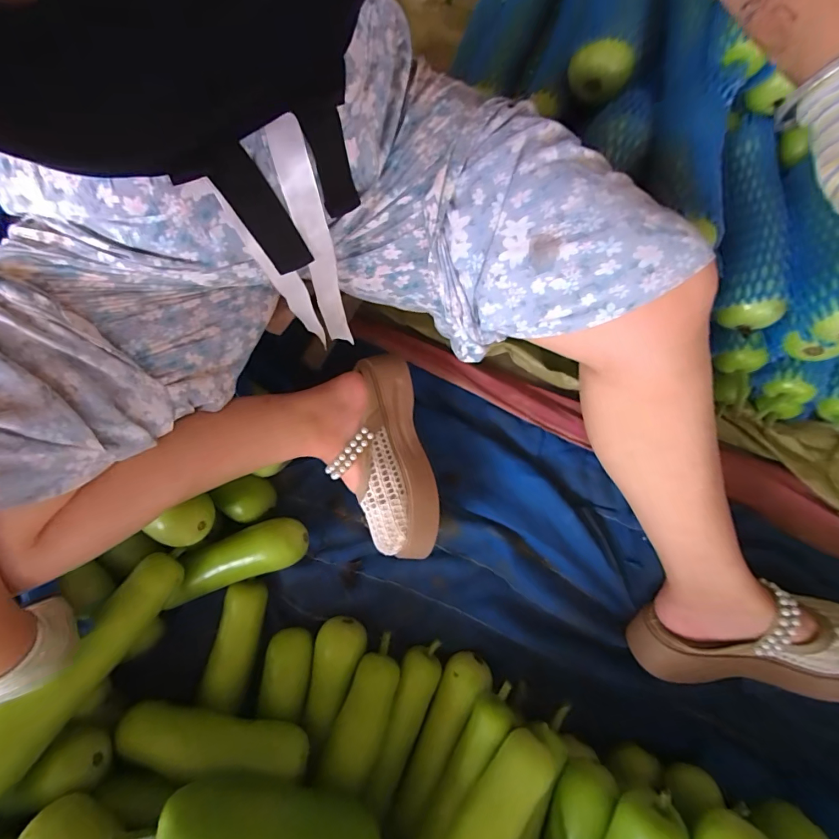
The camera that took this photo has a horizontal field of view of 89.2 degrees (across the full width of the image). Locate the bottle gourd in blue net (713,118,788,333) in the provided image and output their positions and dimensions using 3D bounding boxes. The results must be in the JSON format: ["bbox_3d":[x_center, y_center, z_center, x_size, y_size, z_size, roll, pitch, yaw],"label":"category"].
[{"bbox_3d":[0.377,-0.226,0.492,0.065,0.053,0.244,6,79,1],"label":"bottle gourd in blue net"}]

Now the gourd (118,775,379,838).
[{"bbox_3d":[-0.141,0.382,0.388,0.212,0.058,0.058,19,80,-9],"label":"gourd"}]

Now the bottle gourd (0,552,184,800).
[{"bbox_3d":[-0.354,0.253,0.435,0.067,0.055,0.250,33,57,6],"label":"bottle gourd"}]

